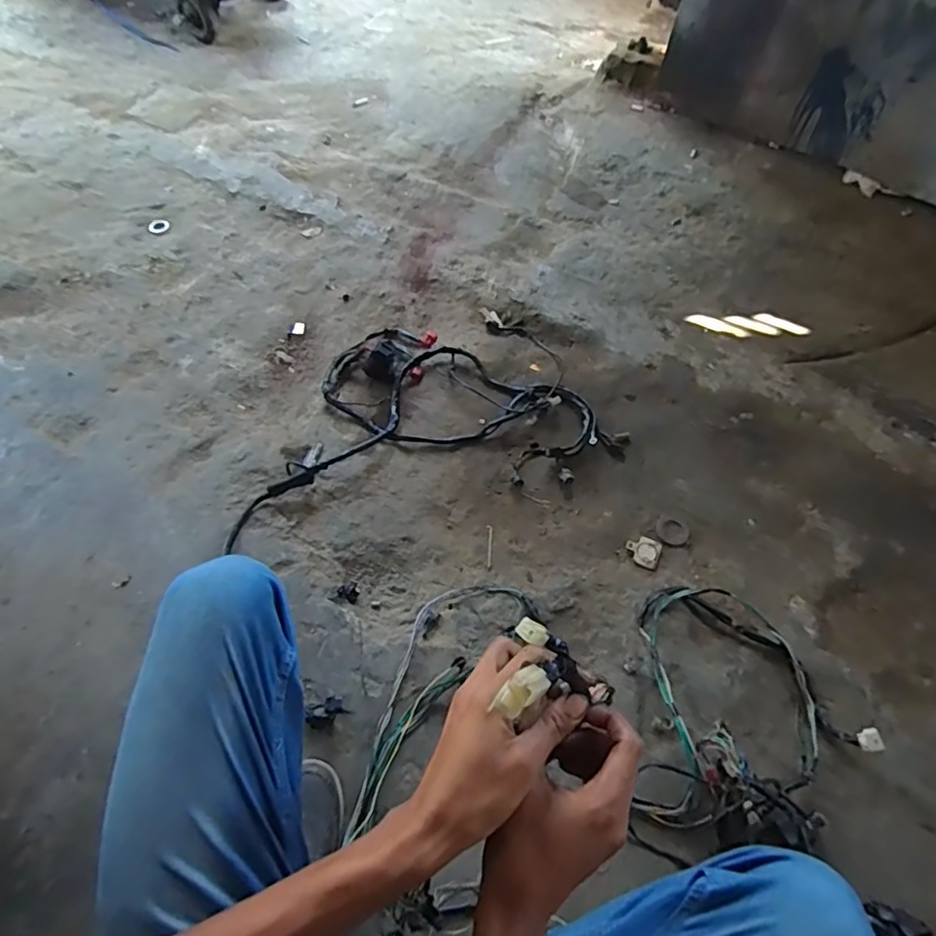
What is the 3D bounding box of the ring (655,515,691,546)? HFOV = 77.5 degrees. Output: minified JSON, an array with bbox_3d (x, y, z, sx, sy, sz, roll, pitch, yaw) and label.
[{"bbox_3d":[0.343,0.105,0.978,0.052,0.008,0.058,29,62,15],"label":"ring"}]

